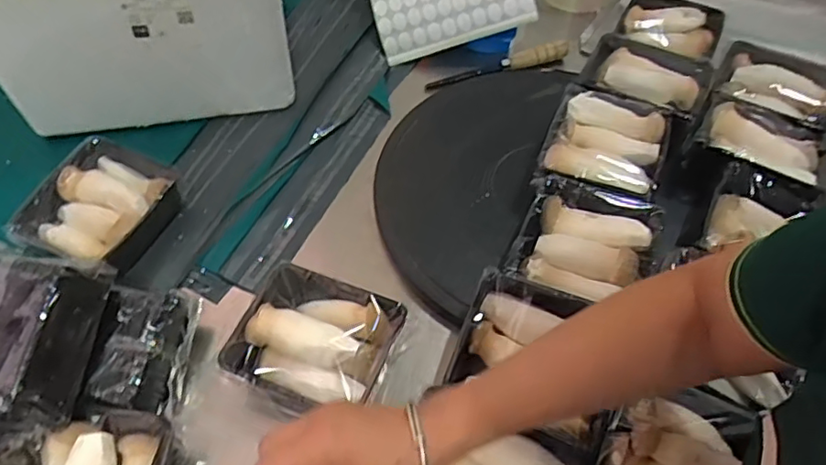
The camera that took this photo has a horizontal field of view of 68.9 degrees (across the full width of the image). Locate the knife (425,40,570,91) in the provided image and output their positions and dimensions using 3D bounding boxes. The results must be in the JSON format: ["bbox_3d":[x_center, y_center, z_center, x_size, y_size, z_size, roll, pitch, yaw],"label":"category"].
[{"bbox_3d":[0.114,-0.232,0.814,0.196,0.026,0.024,-16,56,-11],"label":"knife"}]

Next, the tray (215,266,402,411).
[{"bbox_3d":[-0.091,0.098,0.553,0.141,0.043,0.122,18,56,12],"label":"tray"}]

